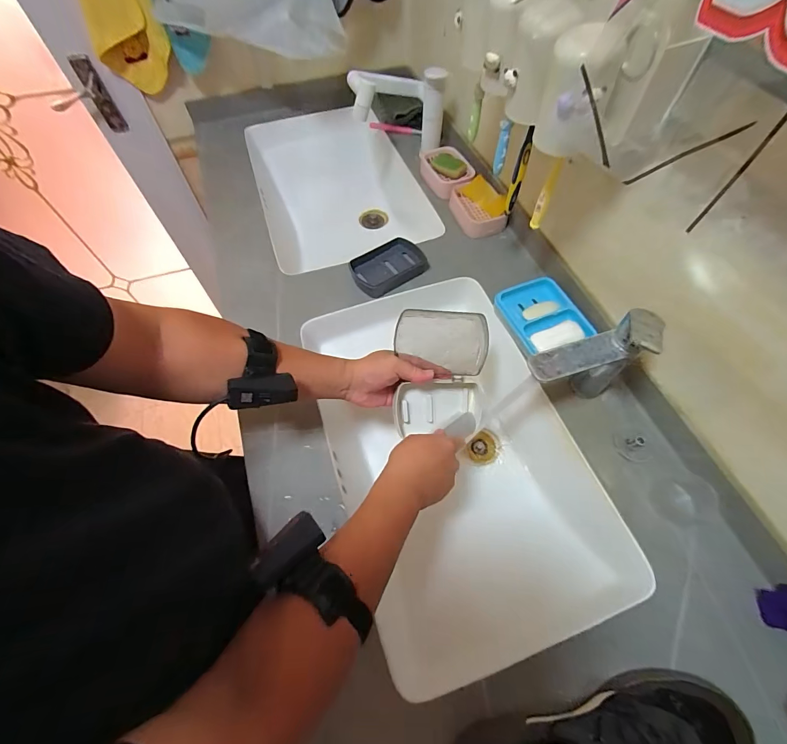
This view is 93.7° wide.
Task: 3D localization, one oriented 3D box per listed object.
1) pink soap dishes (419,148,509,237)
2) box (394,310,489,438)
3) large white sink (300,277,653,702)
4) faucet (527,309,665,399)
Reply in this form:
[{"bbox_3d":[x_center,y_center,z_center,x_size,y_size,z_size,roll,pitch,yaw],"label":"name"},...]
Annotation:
[{"bbox_3d":[0.144,-0.390,0.795,0.095,0.052,0.265,-24,64,-13],"label":"pink soap dishes"},{"bbox_3d":[0.070,0.003,0.557,0.134,0.180,0.032,-1,16,-4],"label":"box"},{"bbox_3d":[0.096,0.127,0.622,0.390,0.157,0.560,-19,63,-10],"label":"large white sink"},{"bbox_3d":[0.247,-0.003,0.501,0.161,0.159,0.063,-14,62,-8],"label":"faucet"}]

